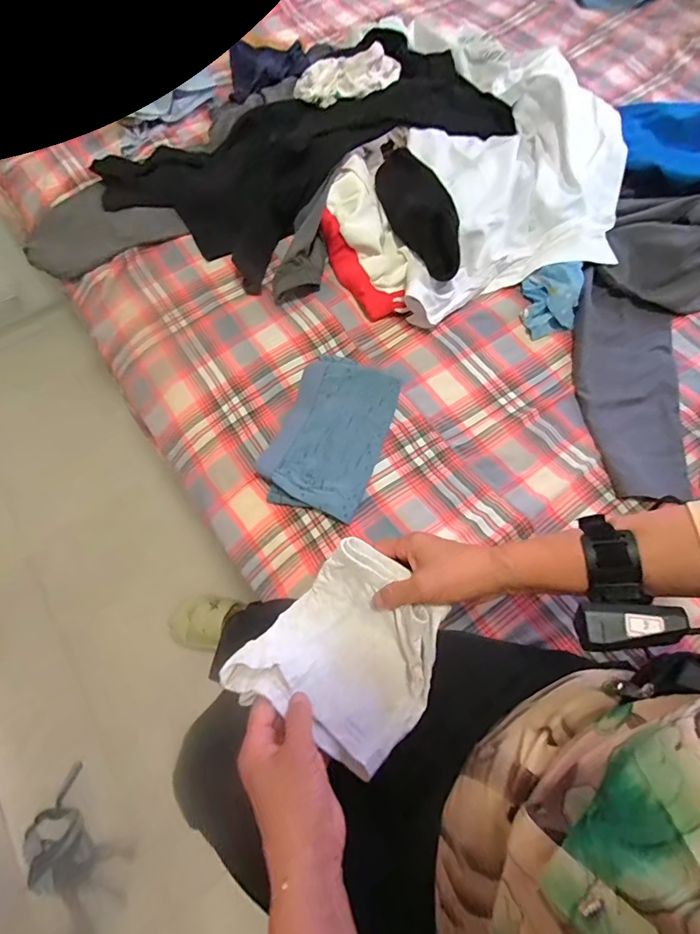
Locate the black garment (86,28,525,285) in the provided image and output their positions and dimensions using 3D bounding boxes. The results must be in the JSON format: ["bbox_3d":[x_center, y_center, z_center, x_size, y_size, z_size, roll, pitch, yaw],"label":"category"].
[{"bbox_3d":[-0.065,-0.619,0.776,0.691,0.077,0.420,-41,72,-13],"label":"black garment"}]

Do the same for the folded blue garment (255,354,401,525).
[{"bbox_3d":[-0.027,-0.047,0.569,0.143,0.042,0.212,20,70,10],"label":"folded blue garment"}]

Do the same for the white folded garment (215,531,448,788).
[{"bbox_3d":[0.004,0.168,0.382,0.149,0.062,0.165,37,74,15],"label":"white folded garment"}]

